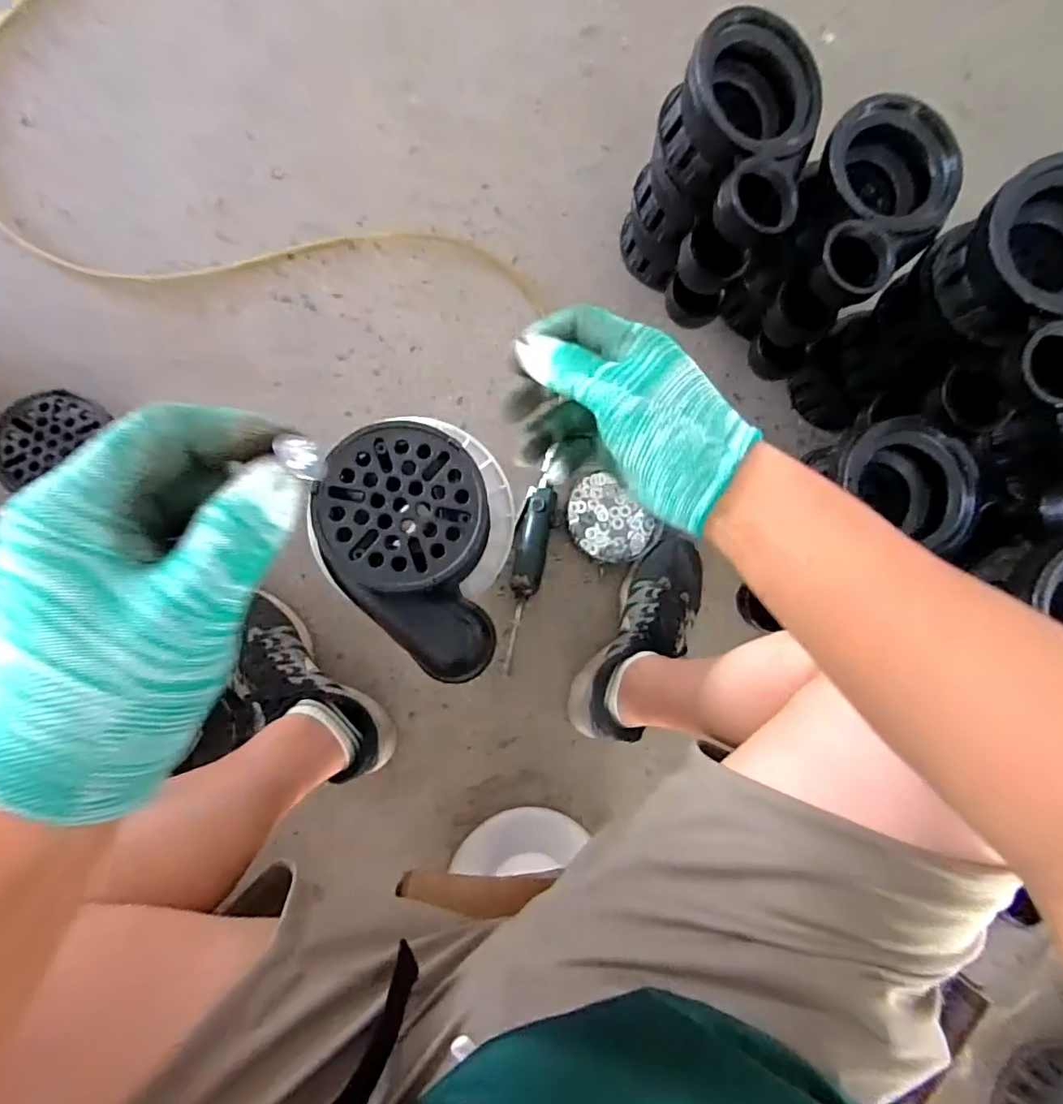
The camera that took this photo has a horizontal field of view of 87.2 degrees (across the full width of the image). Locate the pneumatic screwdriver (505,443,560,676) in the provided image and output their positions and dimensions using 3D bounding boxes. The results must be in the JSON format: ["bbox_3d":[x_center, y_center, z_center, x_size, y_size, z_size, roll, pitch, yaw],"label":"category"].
[{"bbox_3d":[-0.005,0.016,0.752,0.051,0.030,0.286,16,87,-7],"label":"pneumatic screwdriver"}]

